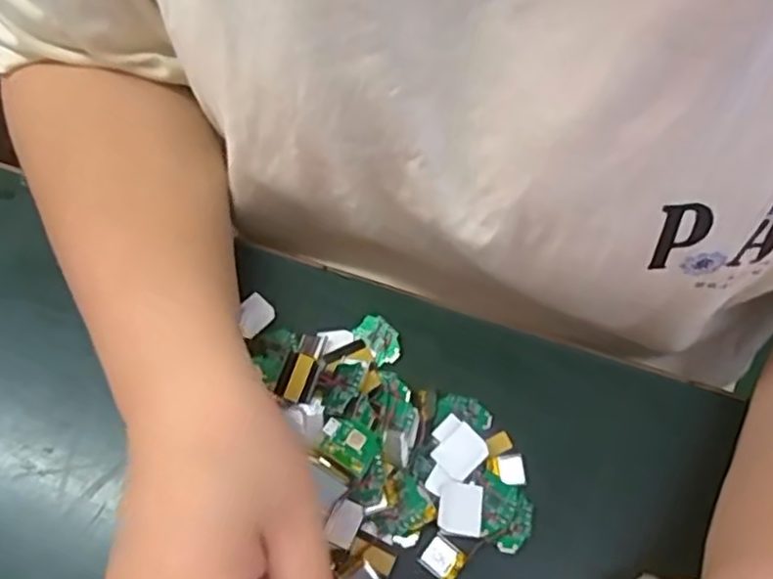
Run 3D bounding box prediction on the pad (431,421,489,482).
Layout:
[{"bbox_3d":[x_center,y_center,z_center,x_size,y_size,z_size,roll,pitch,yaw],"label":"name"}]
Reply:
[{"bbox_3d":[0.033,0.072,0.307,0.021,0.006,0.018,-43,73,-15],"label":"pad"}]

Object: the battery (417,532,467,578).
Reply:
[{"bbox_3d":[0.024,0.114,0.292,0.016,0.004,0.015,35,73,15],"label":"battery"}]

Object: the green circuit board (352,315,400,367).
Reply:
[{"bbox_3d":[-0.003,0.024,0.335,0.016,0.004,0.025,-37,71,-13],"label":"green circuit board"}]

